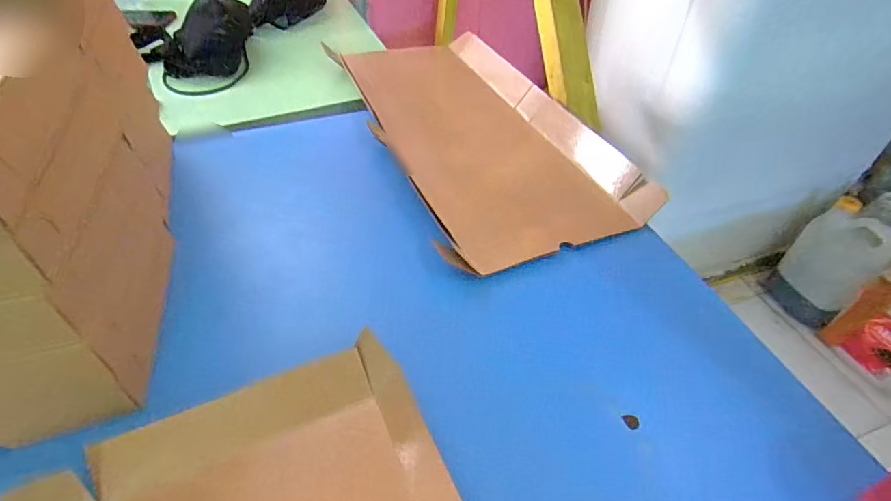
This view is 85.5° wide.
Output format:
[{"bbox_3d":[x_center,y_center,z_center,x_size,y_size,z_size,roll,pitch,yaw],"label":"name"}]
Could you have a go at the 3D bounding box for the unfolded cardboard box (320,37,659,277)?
[{"bbox_3d":[0.035,-0.200,0.741,0.289,0.044,0.584,-15,48,-15],"label":"unfolded cardboard box"}]

